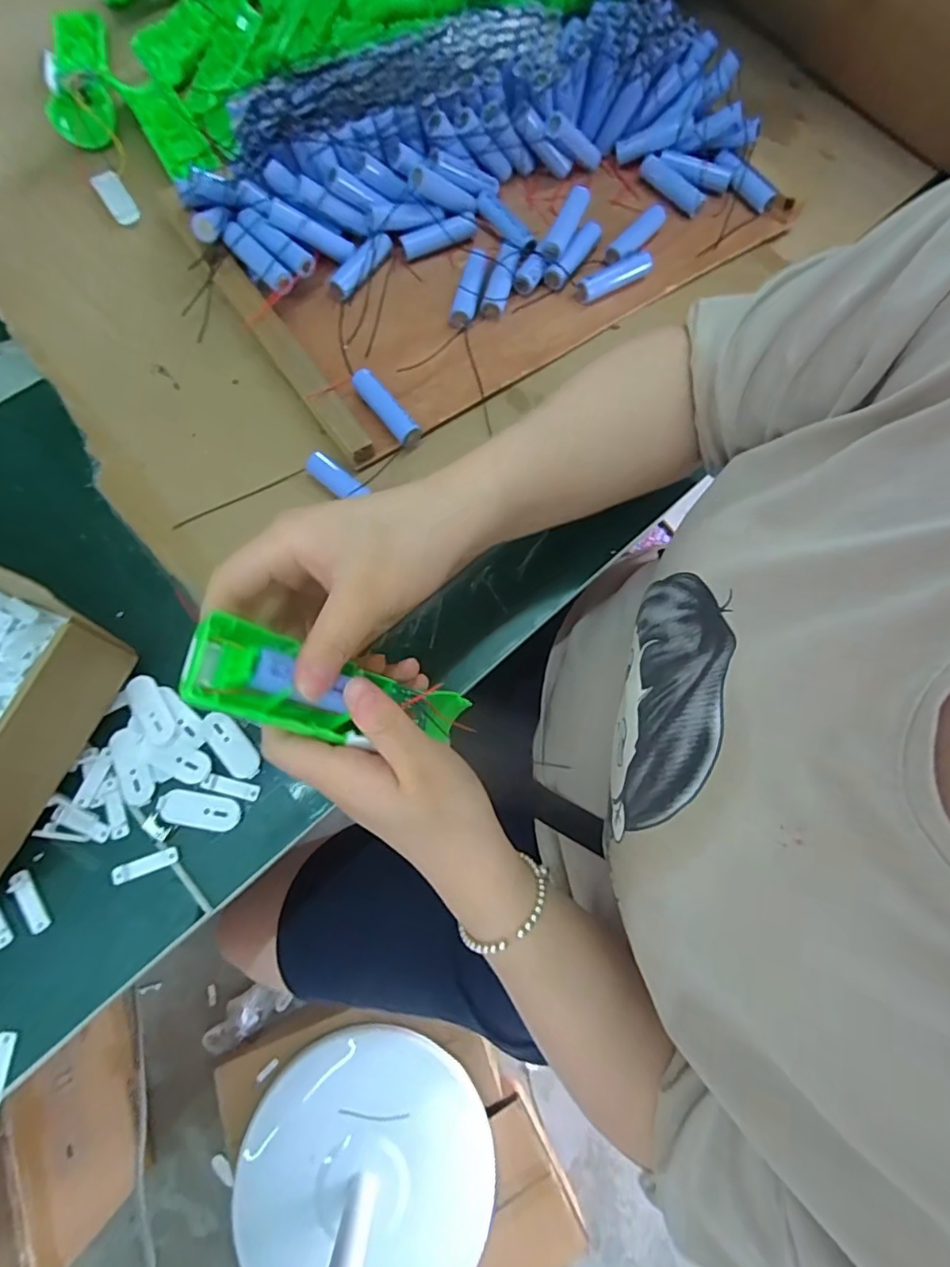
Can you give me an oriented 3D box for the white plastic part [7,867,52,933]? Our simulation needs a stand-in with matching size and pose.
[{"bbox_3d":[-0.263,0.158,0.329,0.013,0.004,0.038,-33,78,-11],"label":"white plastic part"}]

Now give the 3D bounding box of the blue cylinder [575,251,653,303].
[{"bbox_3d":[0.115,-0.296,0.464,0.069,0.018,0.020,-29,77,-10],"label":"blue cylinder"}]

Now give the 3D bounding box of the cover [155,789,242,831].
[{"bbox_3d":[-0.173,0.111,0.351,0.050,0.004,0.021,12,74,1],"label":"cover"}]

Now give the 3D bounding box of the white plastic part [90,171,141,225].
[{"bbox_3d":[-0.308,-0.375,0.479,0.021,0.004,0.062,-32,77,-11],"label":"white plastic part"}]

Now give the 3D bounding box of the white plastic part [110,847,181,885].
[{"bbox_3d":[-0.200,0.140,0.338,0.039,0.004,0.010,-18,75,-7],"label":"white plastic part"}]

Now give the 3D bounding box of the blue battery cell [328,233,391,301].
[{"bbox_3d":[-0.095,-0.300,0.456,0.018,0.015,0.068,36,76,8],"label":"blue battery cell"}]

